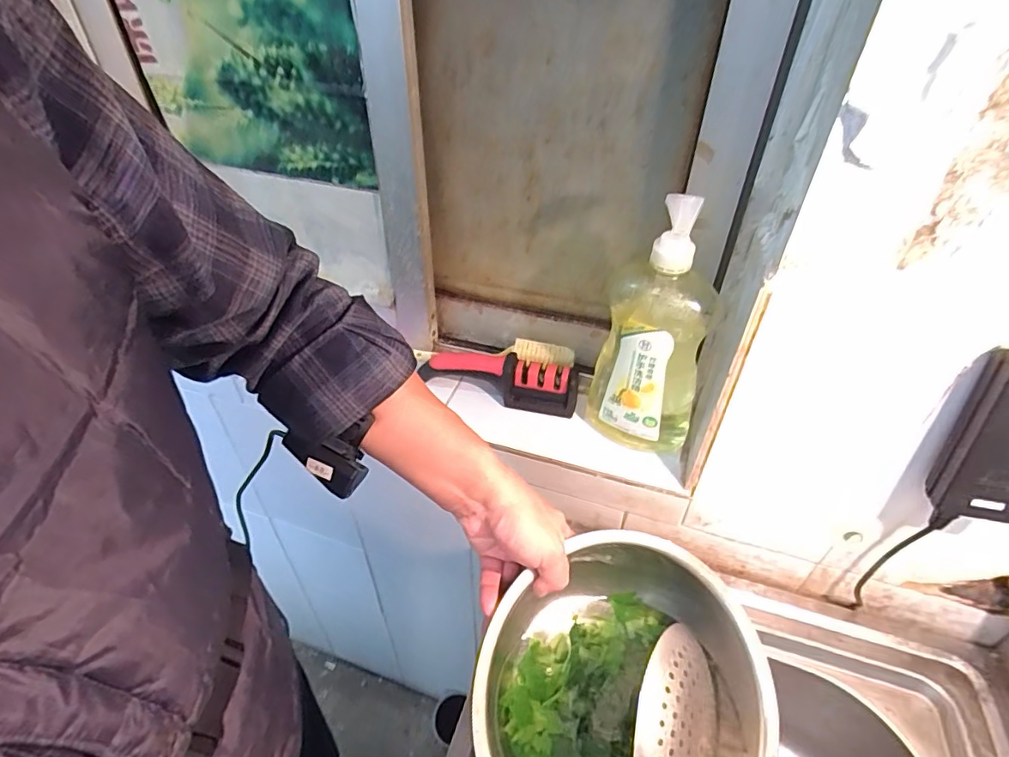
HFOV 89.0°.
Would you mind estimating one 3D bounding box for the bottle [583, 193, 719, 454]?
[{"bbox_3d":[0.144,-0.036,0.503,0.113,0.274,0.068,15,42,17],"label":"bottle"}]

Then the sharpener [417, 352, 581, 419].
[{"bbox_3d":[-0.004,0.001,0.626,0.186,0.056,0.035,10,41,11],"label":"sharpener"}]

